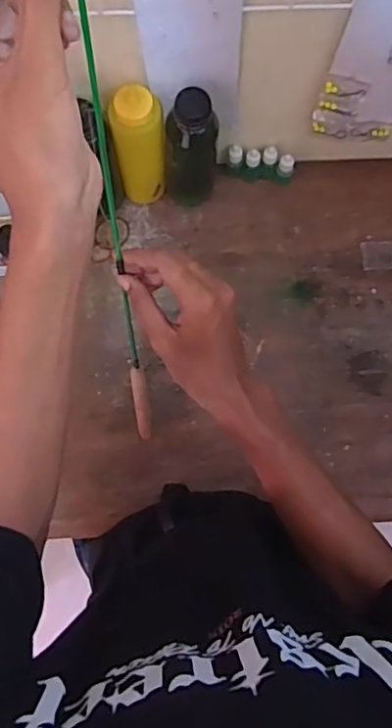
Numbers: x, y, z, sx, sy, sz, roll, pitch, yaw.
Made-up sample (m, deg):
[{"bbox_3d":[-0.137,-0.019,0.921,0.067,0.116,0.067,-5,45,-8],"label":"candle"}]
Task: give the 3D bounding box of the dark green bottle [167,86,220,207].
[{"bbox_3d":[-0.006,-0.261,0.742,0.066,0.189,0.053,4,78,0],"label":"dark green bottle"}]

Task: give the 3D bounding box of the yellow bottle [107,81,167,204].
[{"bbox_3d":[-0.068,-0.263,0.743,0.060,0.192,0.054,-4,79,-2],"label":"yellow bottle"}]

